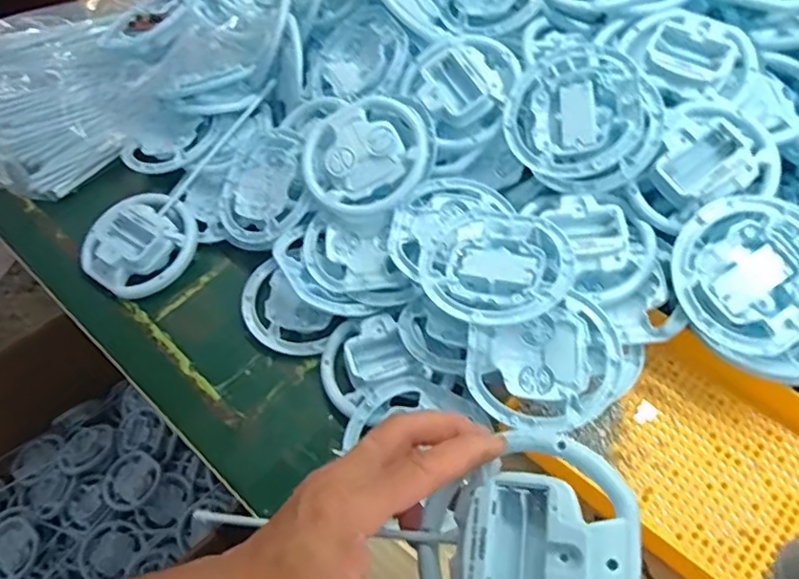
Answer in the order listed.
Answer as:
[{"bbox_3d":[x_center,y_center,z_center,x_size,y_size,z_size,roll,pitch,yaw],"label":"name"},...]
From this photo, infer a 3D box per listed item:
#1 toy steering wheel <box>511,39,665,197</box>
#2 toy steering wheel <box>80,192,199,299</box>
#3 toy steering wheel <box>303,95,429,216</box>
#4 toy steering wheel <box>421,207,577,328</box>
[{"bbox_3d":[0.141,-0.131,0.461,0.106,0.021,0.114,-5,77,21],"label":"toy steering wheel"},{"bbox_3d":[-0.234,-0.043,0.545,0.099,0.037,0.100,-2,56,3],"label":"toy steering wheel"},{"bbox_3d":[-0.026,-0.110,0.502,0.106,0.025,0.106,-3,77,13],"label":"toy steering wheel"},{"bbox_3d":[0.068,-0.014,0.426,0.098,0.030,0.100,-2,56,3],"label":"toy steering wheel"}]

